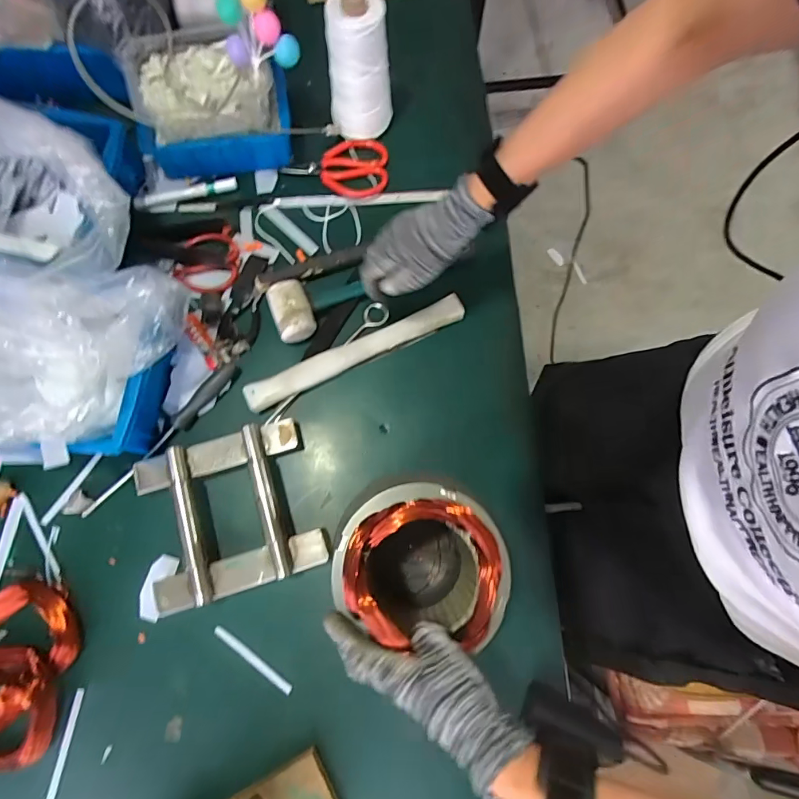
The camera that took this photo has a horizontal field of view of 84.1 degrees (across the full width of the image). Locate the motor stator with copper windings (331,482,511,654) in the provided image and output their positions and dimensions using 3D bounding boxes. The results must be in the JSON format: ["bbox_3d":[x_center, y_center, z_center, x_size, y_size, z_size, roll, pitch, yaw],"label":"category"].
[{"bbox_3d":[0.023,0.159,0.442,0.147,0.163,0.138,0,77,0],"label":"motor stator with copper windings"}]

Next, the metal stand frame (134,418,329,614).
[{"bbox_3d":[-0.199,0.132,0.521,0.196,0.042,0.177,-16,78,-4],"label":"metal stand frame"}]

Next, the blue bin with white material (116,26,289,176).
[{"bbox_3d":[-0.248,-0.391,0.597,0.194,0.121,0.111,-9,77,-2],"label":"blue bin with white material"}]

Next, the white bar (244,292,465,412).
[{"bbox_3d":[-0.054,-0.061,0.574,0.298,0.024,0.033,-26,78,-6],"label":"white bar"}]

